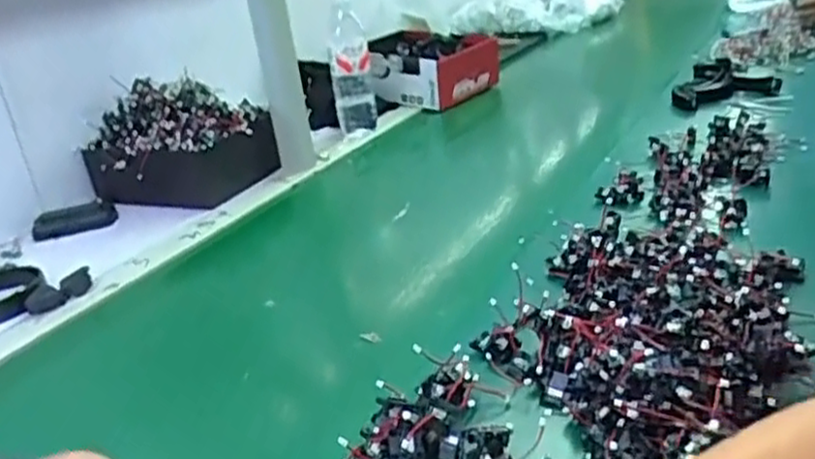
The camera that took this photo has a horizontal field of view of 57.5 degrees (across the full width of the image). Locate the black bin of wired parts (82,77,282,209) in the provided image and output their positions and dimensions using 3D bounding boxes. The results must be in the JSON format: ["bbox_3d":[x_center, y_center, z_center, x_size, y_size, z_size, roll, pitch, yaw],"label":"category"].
[{"bbox_3d":[-0.324,-0.125,1.063,0.243,0.144,0.160,5,28,23],"label":"black bin of wired parts"}]

